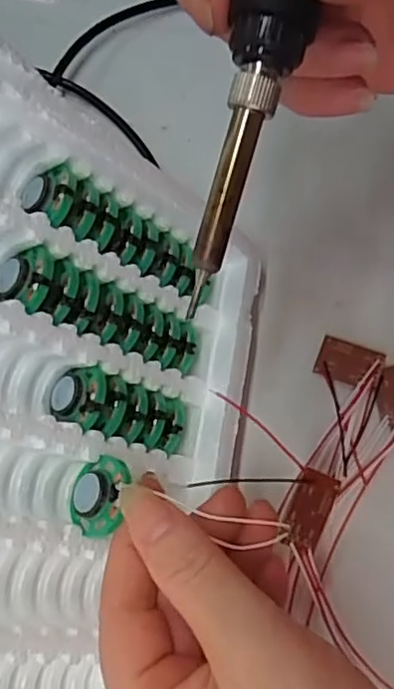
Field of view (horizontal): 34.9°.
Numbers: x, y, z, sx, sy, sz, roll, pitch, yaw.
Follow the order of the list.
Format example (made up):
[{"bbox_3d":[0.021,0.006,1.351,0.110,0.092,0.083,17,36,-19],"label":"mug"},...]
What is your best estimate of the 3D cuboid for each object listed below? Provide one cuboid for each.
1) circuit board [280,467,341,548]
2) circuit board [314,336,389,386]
[{"bbox_3d":[0.041,0.060,0.227,0.017,0.004,0.027,24,85,-21],"label":"circuit board"},{"bbox_3d":[0.069,0.008,0.287,0.027,0.004,0.019,19,79,17],"label":"circuit board"}]

